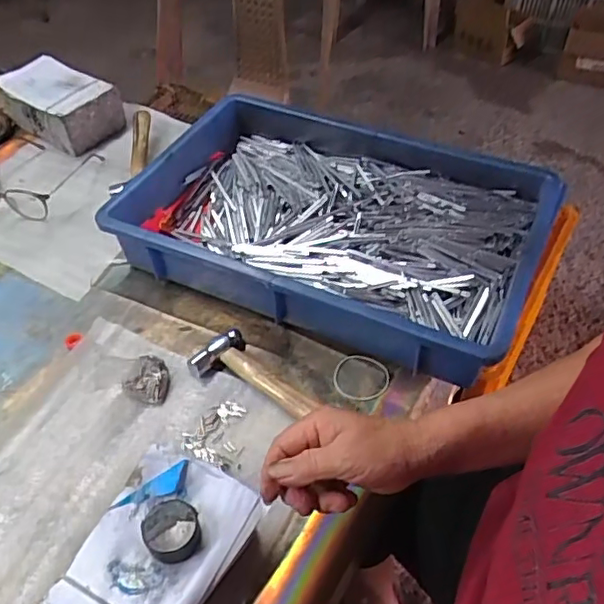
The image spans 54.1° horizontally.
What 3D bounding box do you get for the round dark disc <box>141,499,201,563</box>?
[{"bbox_3d":[-0.094,0.163,0.428,0.039,0.019,0.044,-8,48,-6],"label":"round dark disc"}]

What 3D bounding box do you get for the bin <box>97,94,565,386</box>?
[{"bbox_3d":[0.034,-0.085,0.666,0.425,0.088,0.277,20,51,18],"label":"bin"}]

